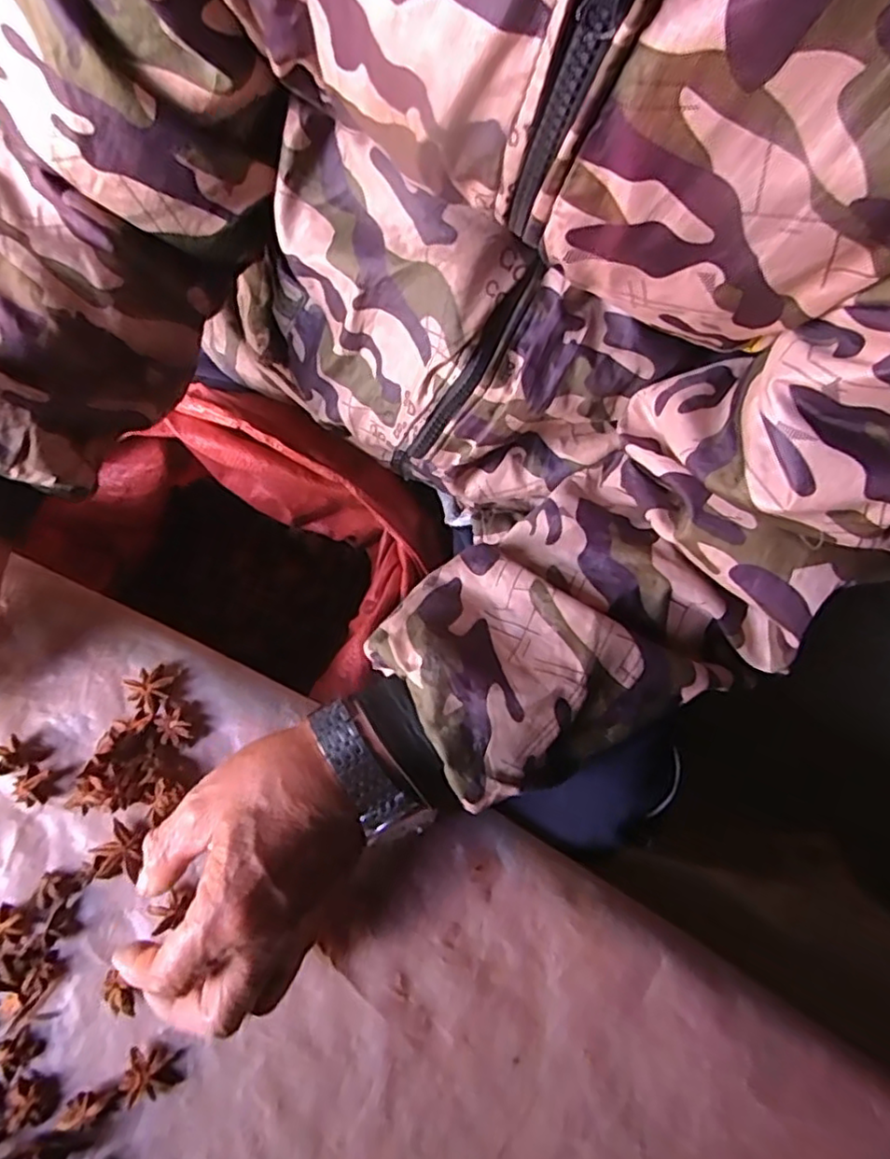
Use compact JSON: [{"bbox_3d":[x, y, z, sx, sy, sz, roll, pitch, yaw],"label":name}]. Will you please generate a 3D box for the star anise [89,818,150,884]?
[{"bbox_3d":[-0.177,0.147,0.345,0.025,0.013,0.028,8,75,4],"label":"star anise"}]

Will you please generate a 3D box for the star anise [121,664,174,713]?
[{"bbox_3d":[-0.171,0.062,0.369,0.025,0.009,0.024,39,79,11],"label":"star anise"}]

